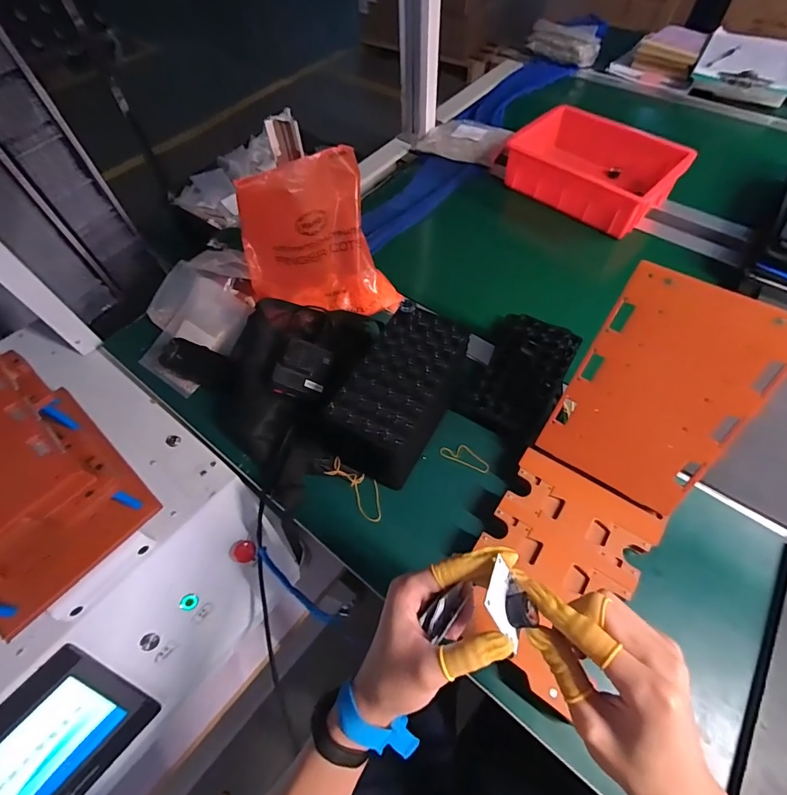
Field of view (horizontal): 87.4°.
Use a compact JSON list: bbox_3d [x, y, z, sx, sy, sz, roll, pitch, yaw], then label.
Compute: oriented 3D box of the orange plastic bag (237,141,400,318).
[{"bbox_3d":[-0.112,-0.219,0.617,0.225,0.213,0.107,-16,59,-7],"label":"orange plastic bag"}]

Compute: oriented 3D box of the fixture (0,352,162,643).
[{"bbox_3d":[-0.459,0.099,0.475,0.260,0.135,0.209,35,66,21],"label":"fixture"}]

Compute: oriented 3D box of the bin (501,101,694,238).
[{"bbox_3d":[0.380,-0.449,0.799,0.297,0.075,0.195,39,68,23],"label":"bin"}]

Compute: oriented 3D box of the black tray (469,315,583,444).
[{"bbox_3d":[0.189,-0.034,0.606,0.112,0.051,0.208,24,63,16],"label":"black tray"}]

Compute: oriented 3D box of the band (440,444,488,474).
[{"bbox_3d":[0.099,0.080,0.564,0.068,0.004,0.026,21,75,18],"label":"band"}]

